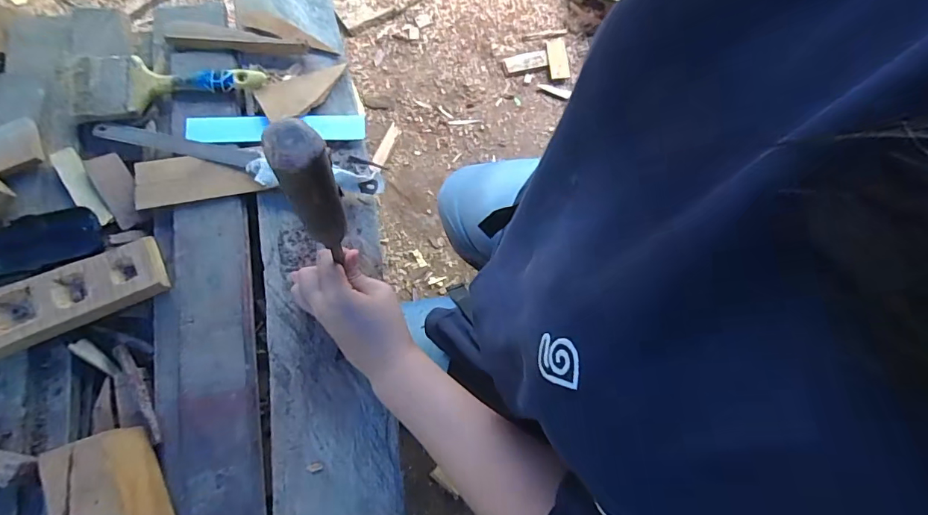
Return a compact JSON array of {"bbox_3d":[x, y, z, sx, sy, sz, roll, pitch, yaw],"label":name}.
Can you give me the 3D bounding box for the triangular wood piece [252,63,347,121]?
[{"bbox_3d":[-0.181,-0.191,0.528,0.054,0.012,0.107,44,62,10],"label":"triangular wood piece"}]

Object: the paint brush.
[{"bbox_3d":[-0.334,-0.187,0.503,0.217,0.025,0.071,-1,73,-2],"label":"paint brush"}]

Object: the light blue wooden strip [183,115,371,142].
[{"bbox_3d":[-0.204,-0.143,0.509,0.186,0.009,0.031,-4,80,-8],"label":"light blue wooden strip"}]

